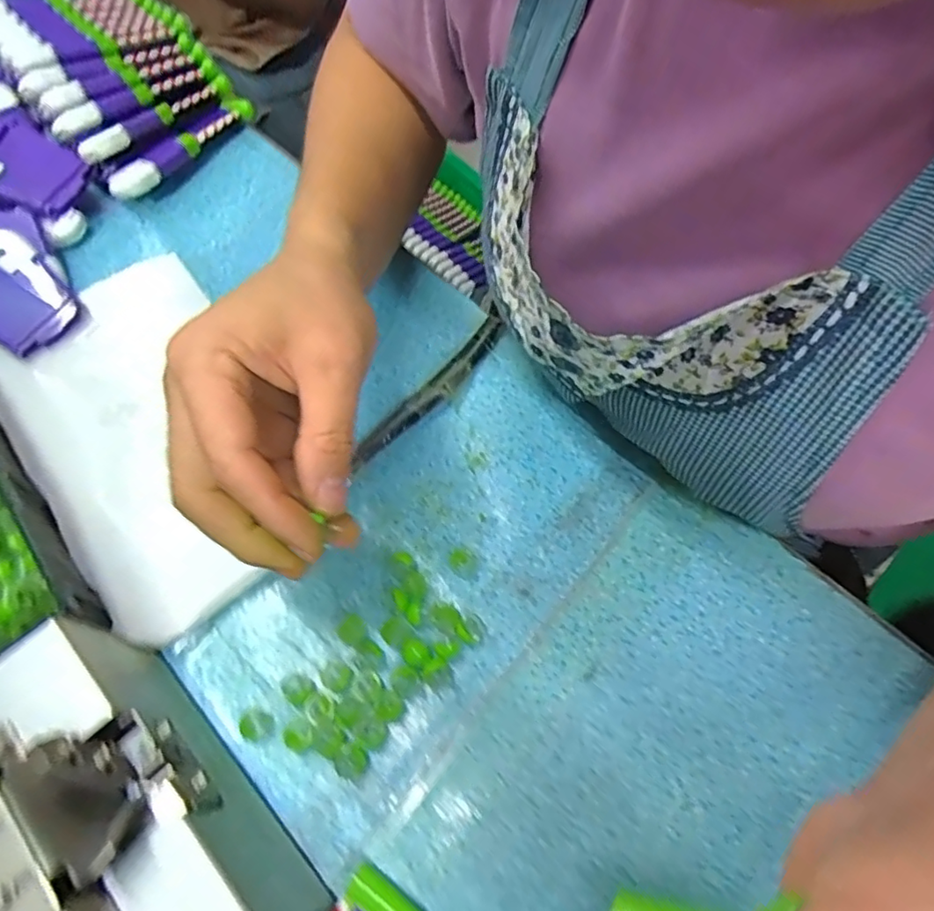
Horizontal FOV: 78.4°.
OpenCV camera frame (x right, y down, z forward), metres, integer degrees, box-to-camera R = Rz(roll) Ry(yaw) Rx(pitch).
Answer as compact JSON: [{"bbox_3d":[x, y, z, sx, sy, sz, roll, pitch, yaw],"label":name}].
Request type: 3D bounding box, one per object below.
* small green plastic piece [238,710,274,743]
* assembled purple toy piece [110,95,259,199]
[{"bbox_3d":[-0.088,0.113,0.239,0.012,0.008,0.011,1,64,-3],"label":"small green plastic piece"},{"bbox_3d":[-0.189,-0.208,0.379,0.020,0.013,0.117,28,66,10],"label":"assembled purple toy piece"}]

